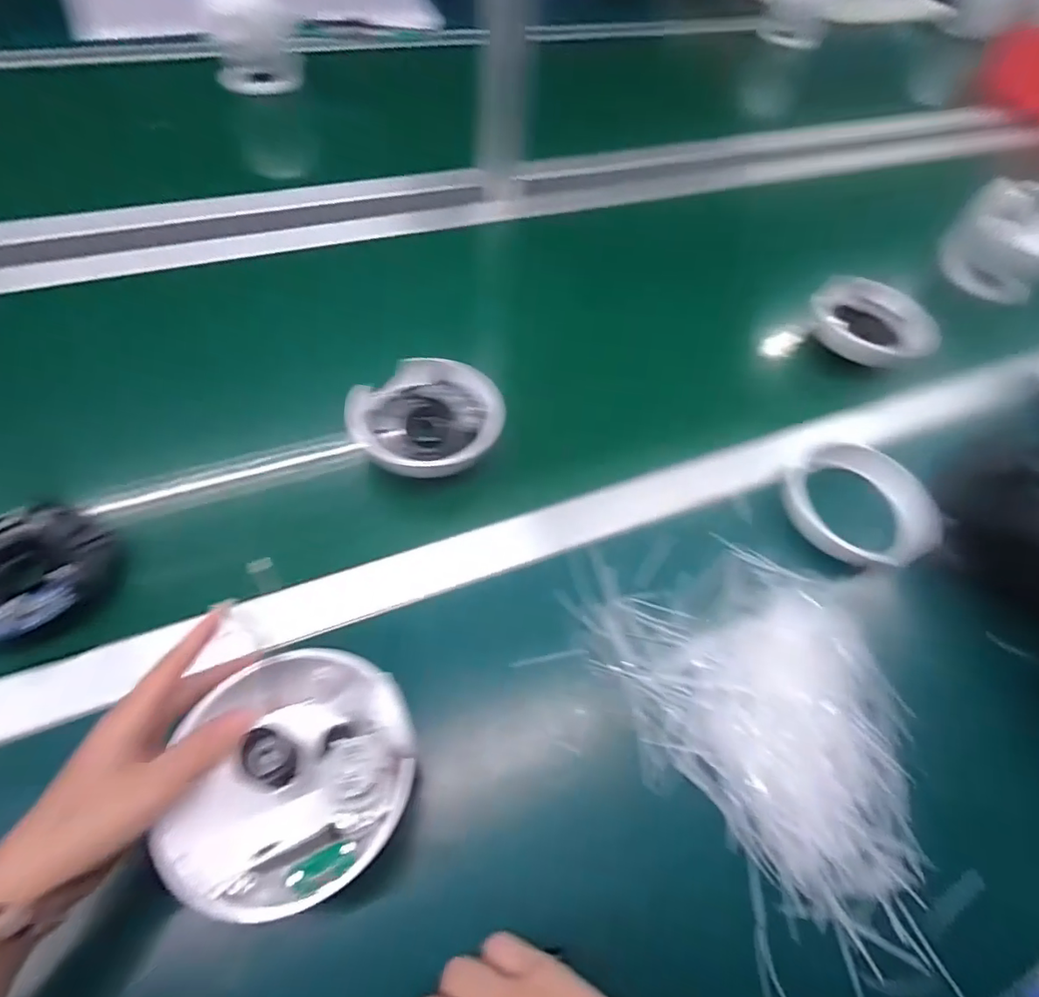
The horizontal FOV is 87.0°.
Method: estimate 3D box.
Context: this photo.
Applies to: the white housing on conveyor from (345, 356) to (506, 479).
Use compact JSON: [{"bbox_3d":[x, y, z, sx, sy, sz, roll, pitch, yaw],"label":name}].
[{"bbox_3d":[-0.076,-0.069,0.473,0.118,0.034,0.109,2,59,-3],"label":"white housing on conveyor"}]

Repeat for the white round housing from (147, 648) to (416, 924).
[{"bbox_3d":[-0.111,0.133,0.270,0.110,0.056,0.115,2,59,-3],"label":"white round housing"}]

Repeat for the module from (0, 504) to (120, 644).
[{"bbox_3d":[-0.342,0.051,0.383,0.098,0.036,0.094,2,59,-3],"label":"module"}]

